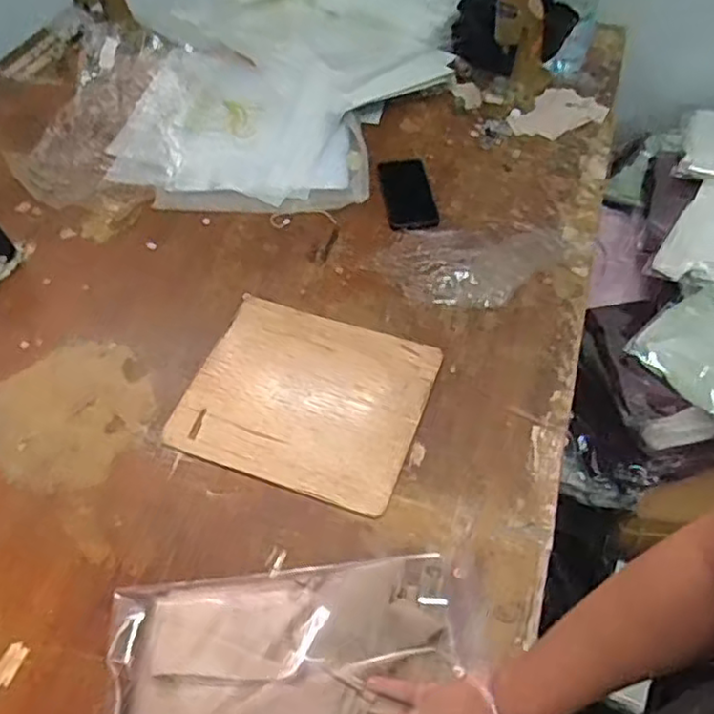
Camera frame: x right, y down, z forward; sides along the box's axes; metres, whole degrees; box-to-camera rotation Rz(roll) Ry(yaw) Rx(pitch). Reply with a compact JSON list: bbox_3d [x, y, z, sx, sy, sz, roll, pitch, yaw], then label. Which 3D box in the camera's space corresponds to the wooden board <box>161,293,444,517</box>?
[{"bbox_3d":[-0.062,0.048,0.831,0.284,0.015,0.247,16,54,13],"label":"wooden board"}]

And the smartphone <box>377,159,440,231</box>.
[{"bbox_3d":[0.080,-0.267,1.063,0.089,0.014,0.168,-2,57,-16],"label":"smartphone"}]

